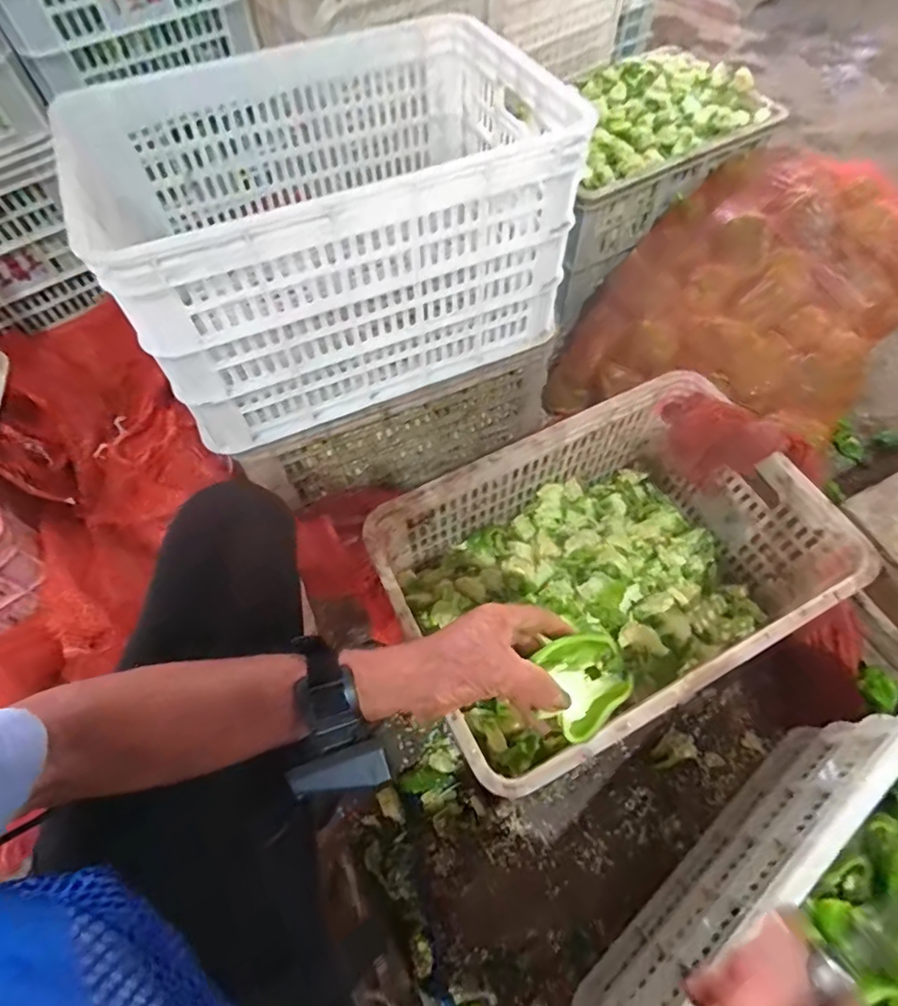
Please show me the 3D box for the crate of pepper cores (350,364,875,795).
[{"bbox_3d":[0.203,0.094,0.744,0.533,0.216,0.357,-26,65,-11],"label":"crate of pepper cores"}]

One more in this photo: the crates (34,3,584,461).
[{"bbox_3d":[-0.142,-0.364,0.708,0.518,0.282,0.376,-25,65,-11],"label":"crates"}]

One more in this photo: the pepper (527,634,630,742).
[{"bbox_3d":[0.106,0.138,0.416,0.066,0.029,0.067,-23,65,-10],"label":"pepper"}]

